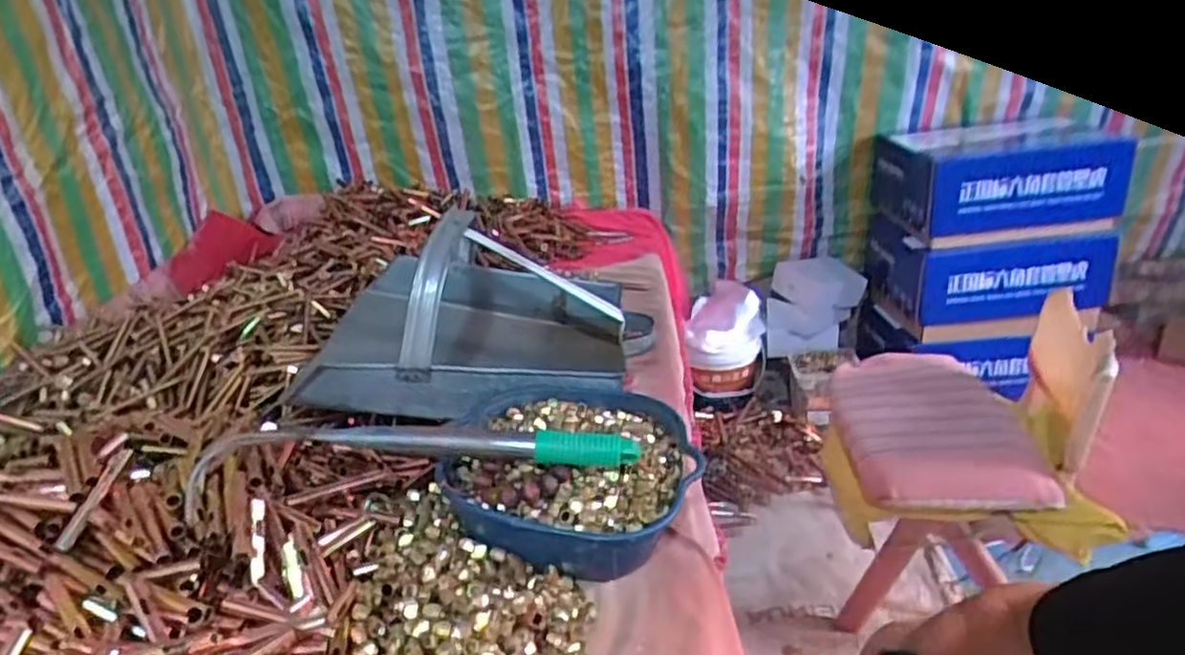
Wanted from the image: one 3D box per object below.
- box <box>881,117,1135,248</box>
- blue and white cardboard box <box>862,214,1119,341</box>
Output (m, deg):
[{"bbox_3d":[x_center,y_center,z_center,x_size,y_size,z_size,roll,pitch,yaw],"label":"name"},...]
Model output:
[{"bbox_3d":[0.930,-0.358,1.627,0.442,0.220,0.342,-5,24,1],"label":"box"},{"bbox_3d":[0.904,-0.136,1.648,0.444,0.200,0.315,-3,24,4],"label":"blue and white cardboard box"}]

